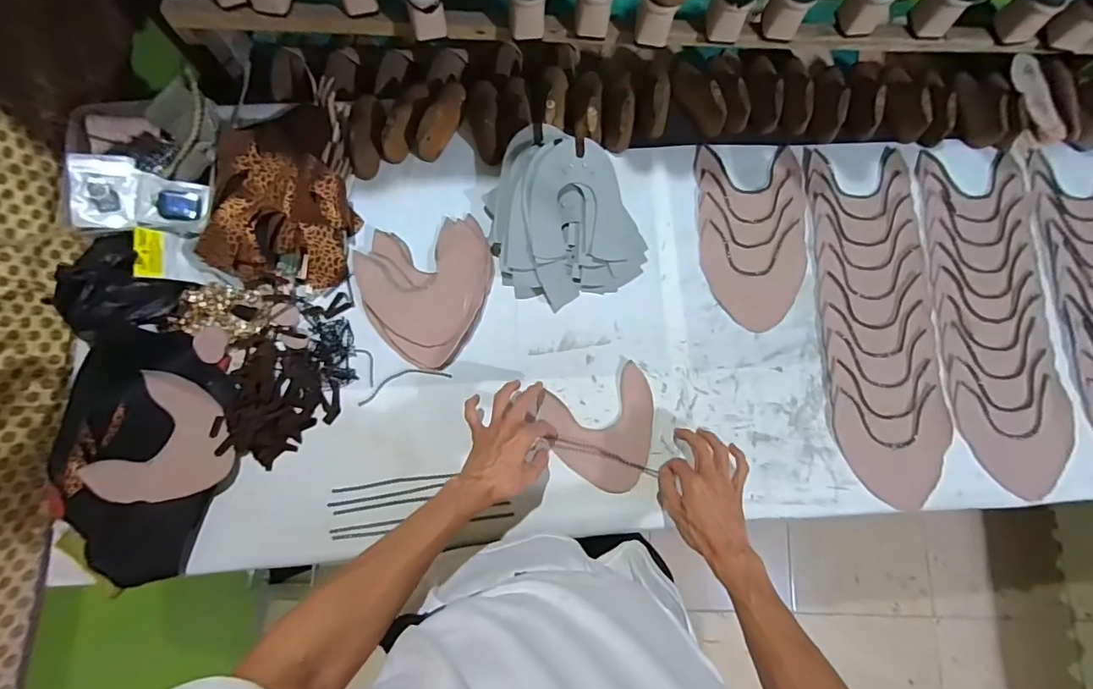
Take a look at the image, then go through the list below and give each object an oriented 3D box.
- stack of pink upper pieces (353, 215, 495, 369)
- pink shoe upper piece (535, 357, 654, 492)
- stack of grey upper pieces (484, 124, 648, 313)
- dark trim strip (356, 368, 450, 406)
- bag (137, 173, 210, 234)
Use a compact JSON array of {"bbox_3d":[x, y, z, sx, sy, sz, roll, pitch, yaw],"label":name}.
[{"bbox_3d":[-0.166,-0.079,0.701,0.190,0.028,0.210,-17,80,-5],"label":"stack of pink upper pieces"},{"bbox_3d":[0.088,0.124,0.679,0.153,0.015,0.155,-21,79,-4],"label":"pink shoe upper piece"},{"bbox_3d":[0.011,-0.184,0.699,0.200,0.090,0.251,-30,81,-7],"label":"stack of grey upper pieces"},{"bbox_3d":[-0.203,0.052,0.688,0.132,0.004,0.030,-18,79,-4],"label":"dark trim strip"},{"bbox_3d":[-0.522,-0.193,0.677,0.081,0.018,0.079,7,86,-29],"label":"bag"}]

